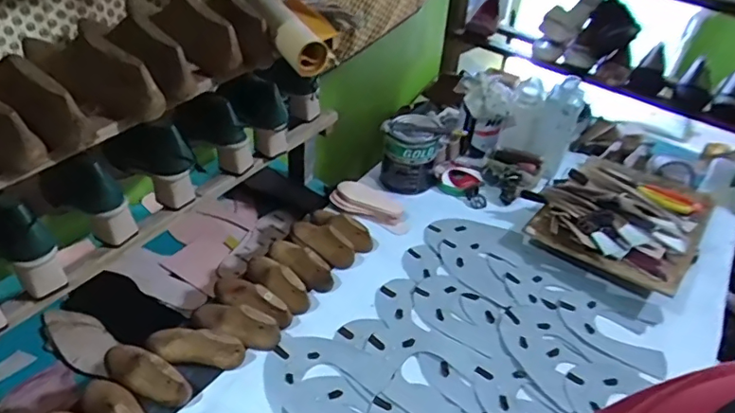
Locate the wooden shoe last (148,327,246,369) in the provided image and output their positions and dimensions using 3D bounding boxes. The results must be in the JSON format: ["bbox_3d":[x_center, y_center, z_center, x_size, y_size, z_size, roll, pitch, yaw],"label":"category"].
[{"bbox_3d":[-0.241,0.197,0.747,0.136,0.043,0.054,13,40,7],"label":"wooden shoe last"}]

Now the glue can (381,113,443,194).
[{"bbox_3d":[0.090,-0.118,1.091,0.112,0.143,0.107,4,40,-4],"label":"glue can"}]

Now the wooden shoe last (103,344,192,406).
[{"bbox_3d":[-0.296,0.218,0.710,0.139,0.048,0.049,24,42,19],"label":"wooden shoe last"}]

